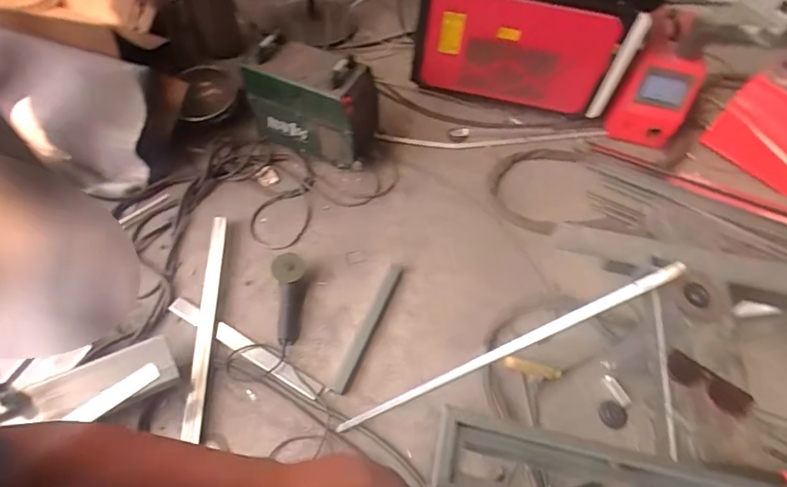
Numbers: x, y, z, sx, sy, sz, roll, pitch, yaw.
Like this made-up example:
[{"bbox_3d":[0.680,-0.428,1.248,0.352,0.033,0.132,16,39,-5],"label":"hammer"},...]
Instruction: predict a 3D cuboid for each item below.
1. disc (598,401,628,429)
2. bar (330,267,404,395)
[{"bbox_3d":[0.705,0.549,1.469,0.080,0.011,0.084,-9,69,26],"label":"disc"},{"bbox_3d":[-0.084,0.275,1.590,0.053,0.017,0.521,20,57,10],"label":"bar"}]

